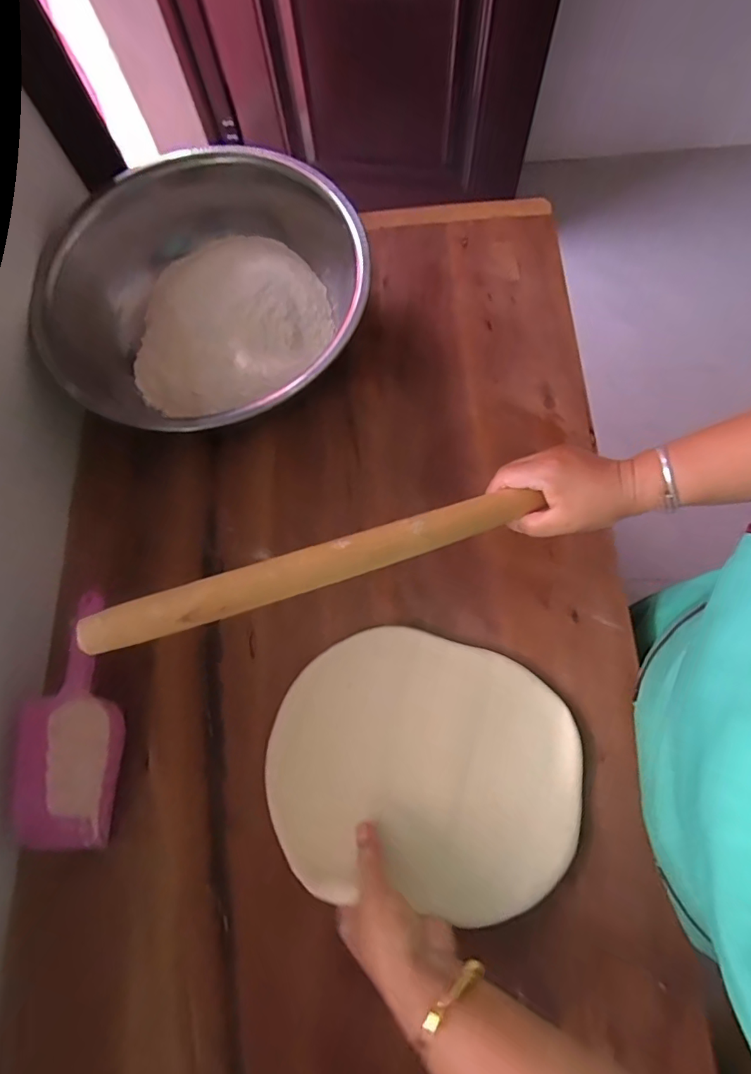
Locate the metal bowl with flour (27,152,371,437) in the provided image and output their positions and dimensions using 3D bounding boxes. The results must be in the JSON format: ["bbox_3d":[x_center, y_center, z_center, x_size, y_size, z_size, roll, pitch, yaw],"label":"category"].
[{"bbox_3d":[-0.168,-0.255,0.545,0.309,0.119,0.322,0,73,1],"label":"metal bowl with flour"}]

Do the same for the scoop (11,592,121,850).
[{"bbox_3d":[-0.290,0.175,0.467,0.089,0.049,0.223,-5,73,0],"label":"scoop"}]

